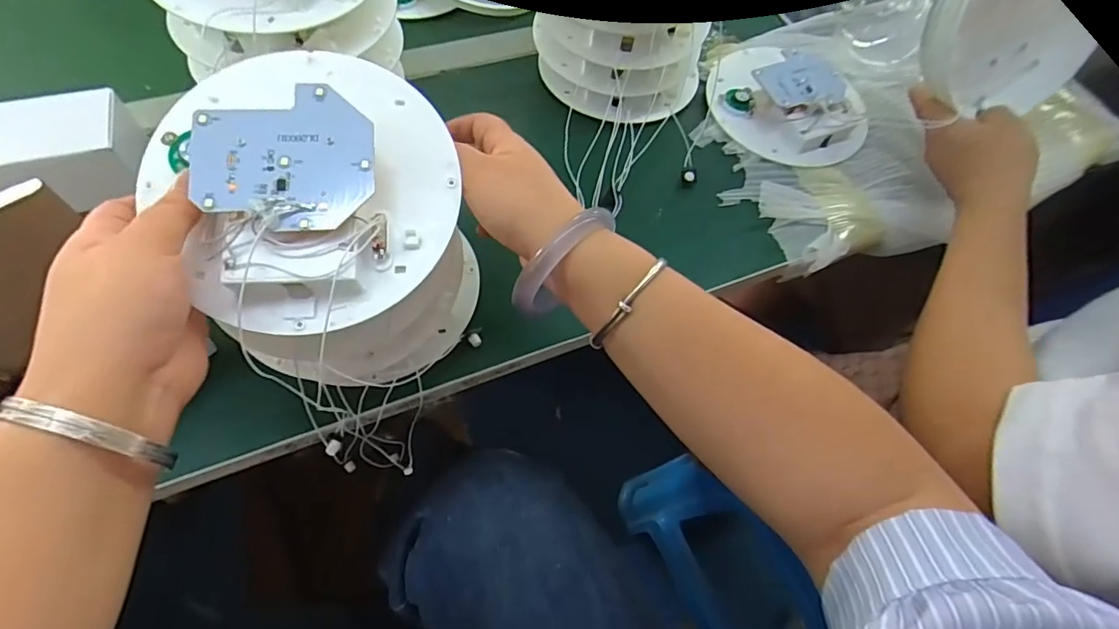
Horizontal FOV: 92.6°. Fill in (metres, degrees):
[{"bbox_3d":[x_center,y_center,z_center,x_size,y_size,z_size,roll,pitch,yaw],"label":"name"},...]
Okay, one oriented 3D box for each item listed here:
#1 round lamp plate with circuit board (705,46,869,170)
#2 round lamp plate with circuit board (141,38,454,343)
[{"bbox_3d":[0.209,-0.198,0.484,0.150,0.034,0.137,31,64,11],"label":"round lamp plate with circuit board"},{"bbox_3d":[-0.124,-0.067,0.258,0.142,0.034,0.146,0,78,-8],"label":"round lamp plate with circuit board"}]

